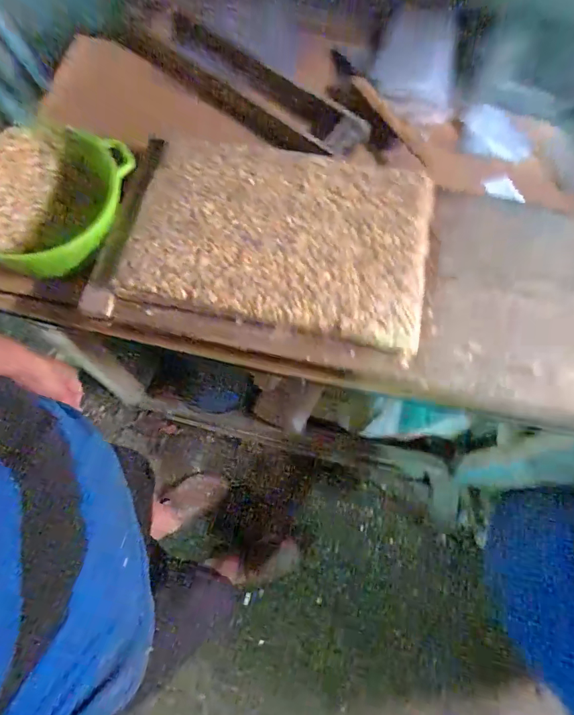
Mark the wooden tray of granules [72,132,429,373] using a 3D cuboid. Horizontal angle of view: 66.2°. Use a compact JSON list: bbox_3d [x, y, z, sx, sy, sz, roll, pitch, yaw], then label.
[{"bbox_3d":[-0.015,-0.150,0.565,0.390,0.044,0.289,13,73,5],"label":"wooden tray of granules"}]

